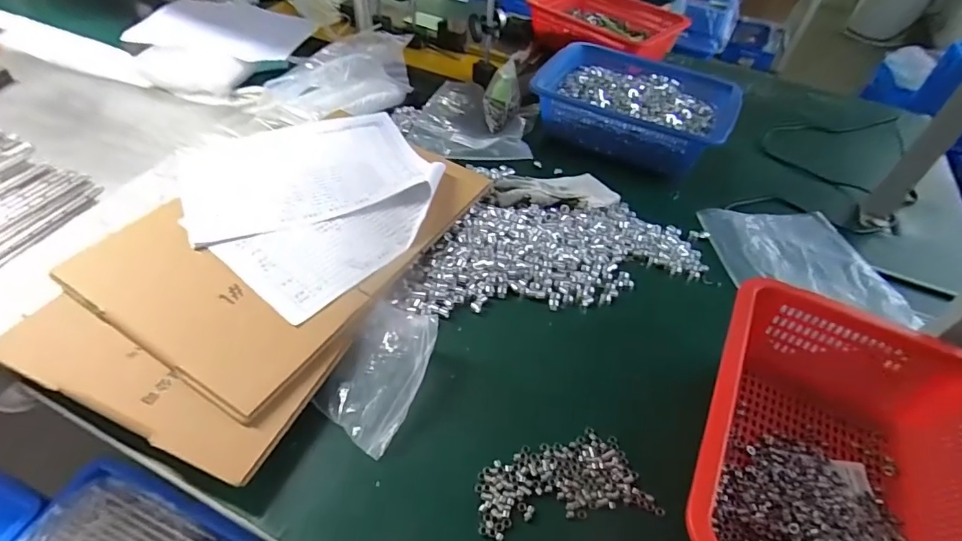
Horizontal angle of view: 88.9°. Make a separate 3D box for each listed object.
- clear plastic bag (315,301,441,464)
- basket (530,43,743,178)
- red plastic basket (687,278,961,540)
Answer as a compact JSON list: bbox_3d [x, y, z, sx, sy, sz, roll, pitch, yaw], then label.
[{"bbox_3d":[-0.101,0.094,0.478,0.087,0.050,0.135,17,46,10],"label":"clear plastic bag"},{"bbox_3d":[0.269,-0.290,0.852,0.305,0.081,0.248,28,49,19],"label":"basket"},{"bbox_3d":[0.302,0.158,0.419,0.230,0.106,0.334,23,48,16],"label":"red plastic basket"}]

